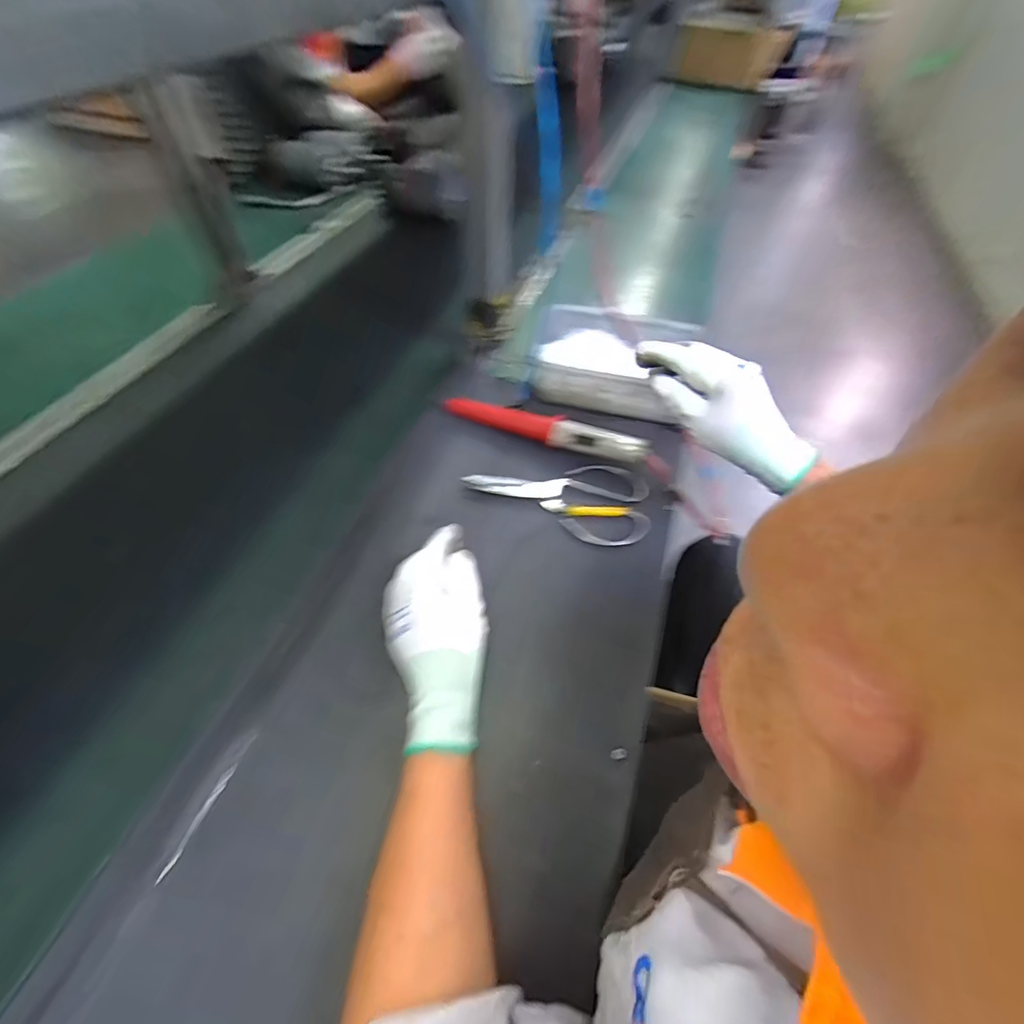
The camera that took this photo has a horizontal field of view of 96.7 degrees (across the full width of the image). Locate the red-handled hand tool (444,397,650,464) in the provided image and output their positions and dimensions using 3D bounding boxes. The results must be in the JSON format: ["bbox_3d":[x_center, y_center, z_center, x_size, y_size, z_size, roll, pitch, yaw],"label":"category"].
[{"bbox_3d":[0.038,-0.101,0.562,0.254,0.035,0.028,18,53,13],"label":"red-handled hand tool"}]

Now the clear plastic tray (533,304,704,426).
[{"bbox_3d":[0.130,-0.211,0.632,0.198,0.062,0.158,10,52,7],"label":"clear plastic tray"}]

